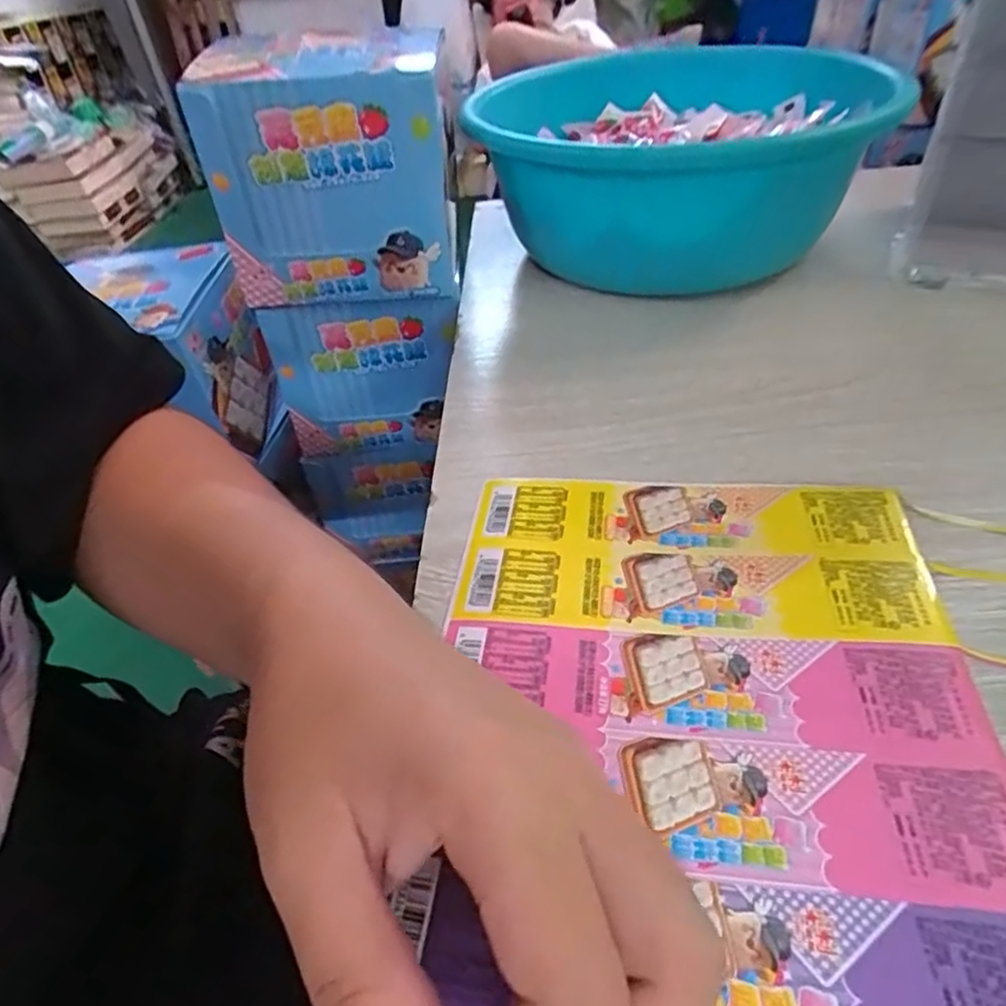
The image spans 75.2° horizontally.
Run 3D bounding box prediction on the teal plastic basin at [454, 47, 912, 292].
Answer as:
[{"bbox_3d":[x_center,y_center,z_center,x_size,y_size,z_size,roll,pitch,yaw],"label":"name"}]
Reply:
[{"bbox_3d":[0.116,-0.228,0.451,0.245,0.111,0.272,15,47,23],"label":"teal plastic basin"}]

